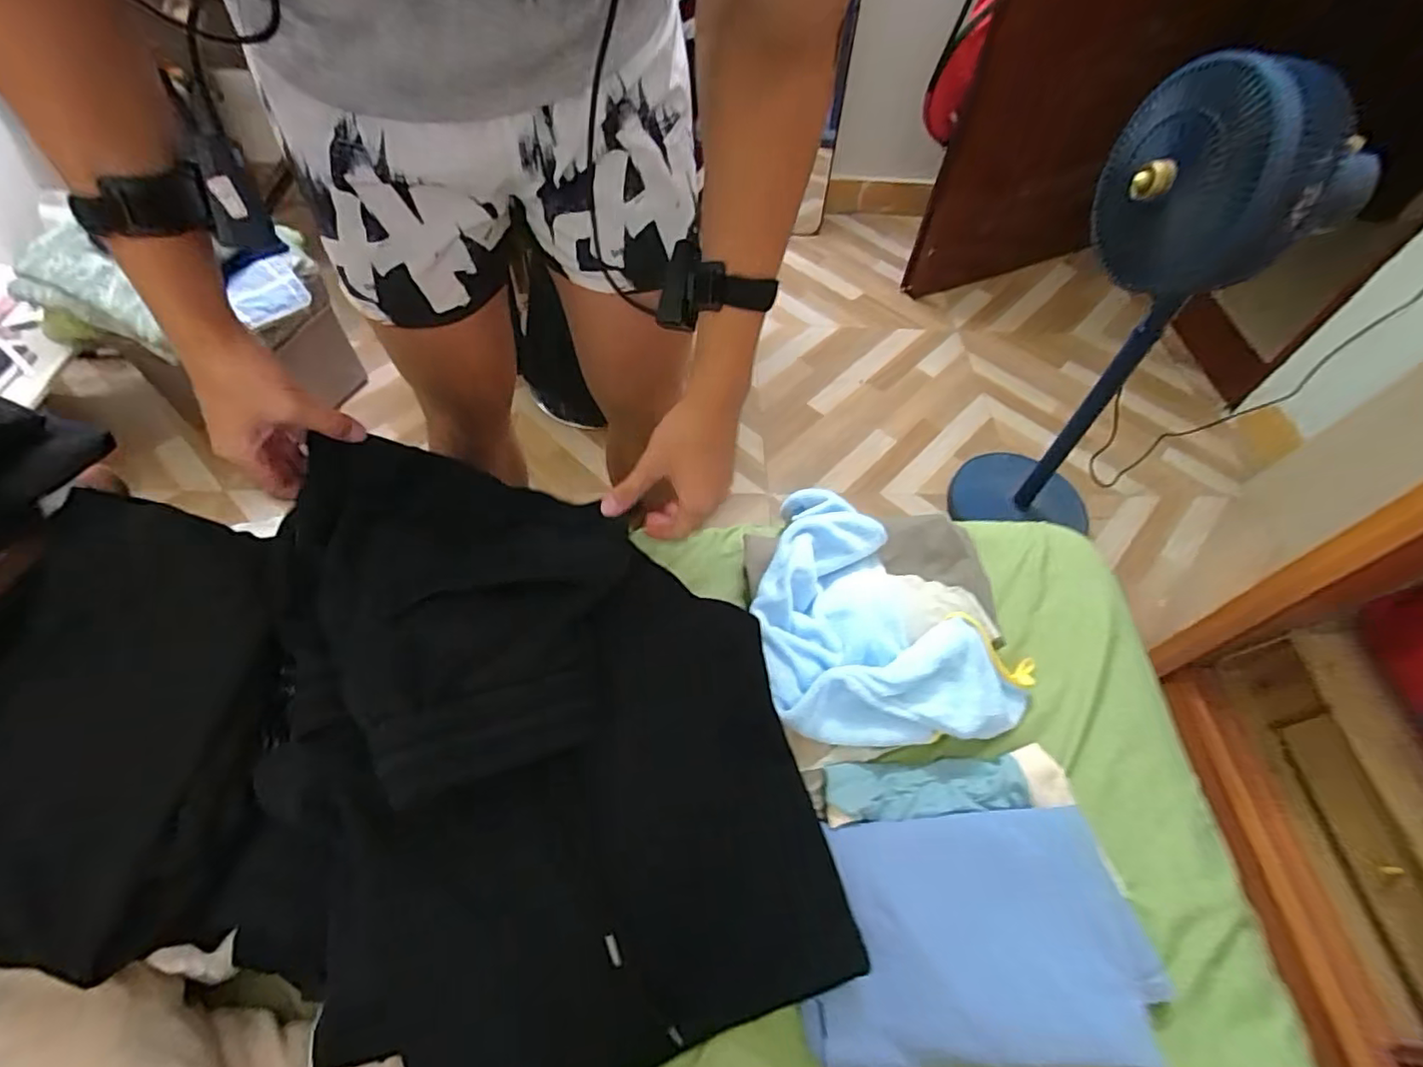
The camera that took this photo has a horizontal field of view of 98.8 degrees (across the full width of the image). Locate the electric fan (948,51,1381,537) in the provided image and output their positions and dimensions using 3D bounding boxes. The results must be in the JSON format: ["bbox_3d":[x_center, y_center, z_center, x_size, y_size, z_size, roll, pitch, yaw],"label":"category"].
[{"bbox_3d":[0.585,-0.254,0.934,0.248,0.783,0.208,33,61,18],"label":"electric fan"}]

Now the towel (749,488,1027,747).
[{"bbox_3d":[0.155,0.068,0.611,0.221,0.051,0.269,-5,56,-6],"label":"towel"}]

